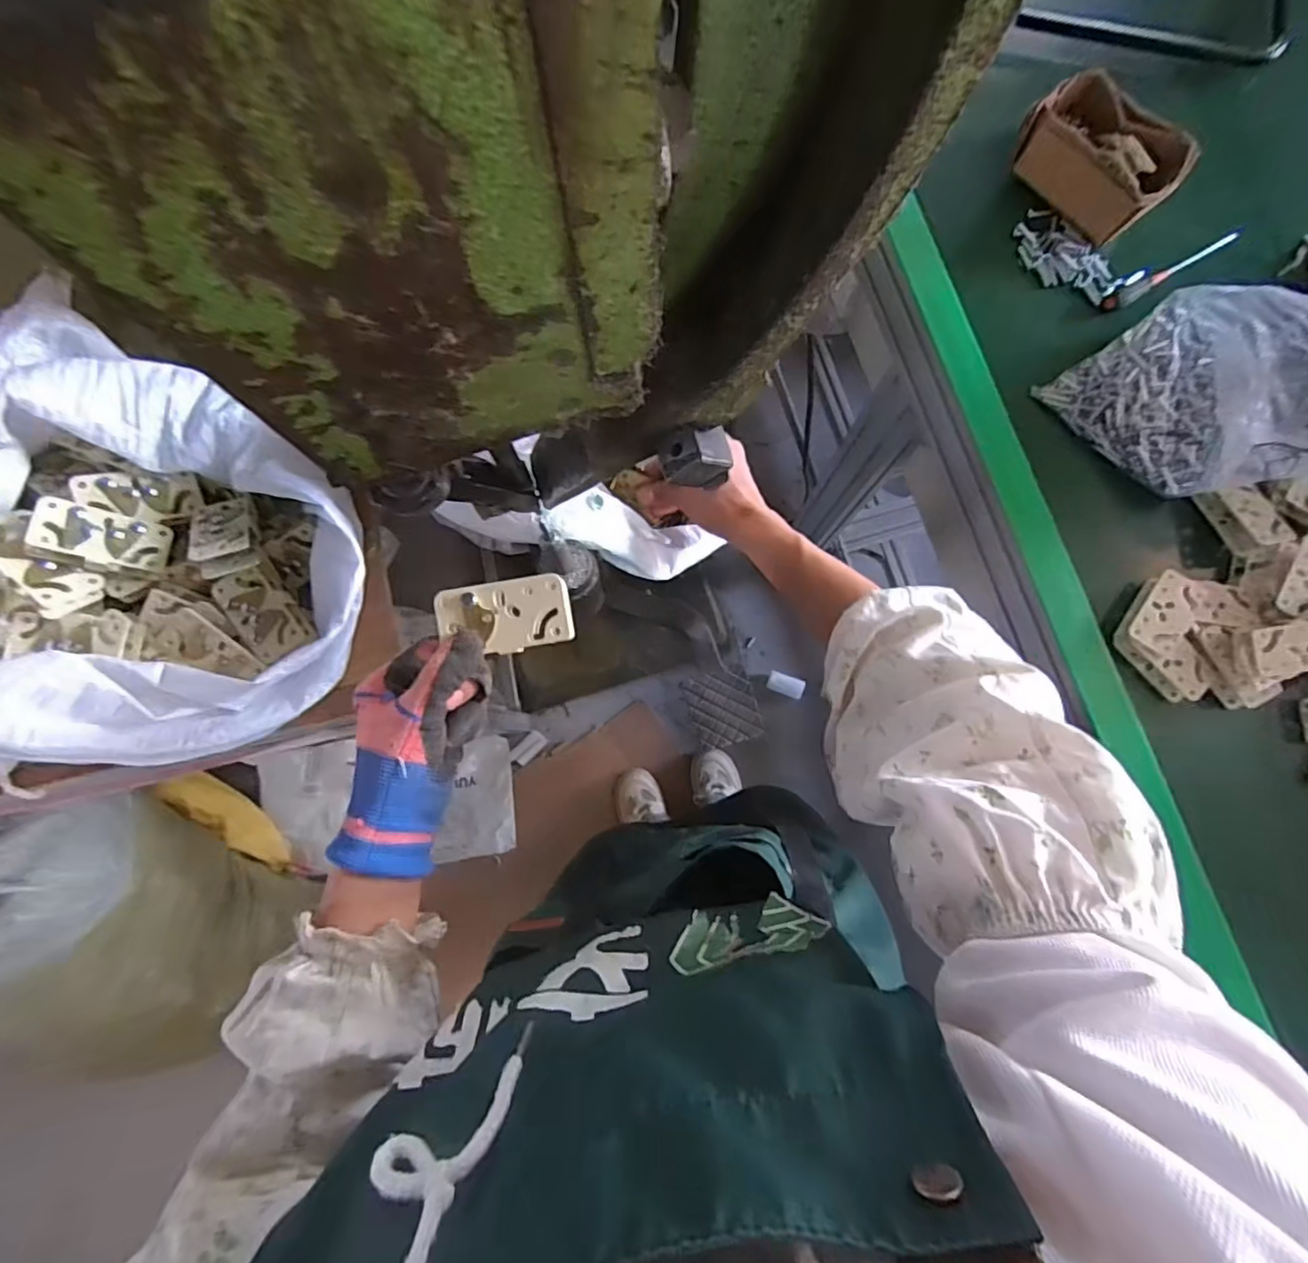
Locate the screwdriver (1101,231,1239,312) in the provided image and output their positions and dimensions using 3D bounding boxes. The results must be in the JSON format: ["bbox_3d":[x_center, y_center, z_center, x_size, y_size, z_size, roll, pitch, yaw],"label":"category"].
[{"bbox_3d":[0.544,-0.379,0.633,0.172,0.019,0.019,-29,81,-5],"label":"screwdriver"}]

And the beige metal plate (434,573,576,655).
[{"bbox_3d":[-0.090,-0.009,0.368,0.079,0.009,0.042,-9,80,-1],"label":"beige metal plate"}]

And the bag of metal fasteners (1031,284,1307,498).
[{"bbox_3d":[0.530,-0.231,0.552,0.195,0.102,0.212,-41,82,-6],"label":"bag of metal fasteners"}]

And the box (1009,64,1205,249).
[{"bbox_3d":[0.460,-0.492,0.632,0.098,0.062,0.158,-41,82,-6],"label":"box"}]

